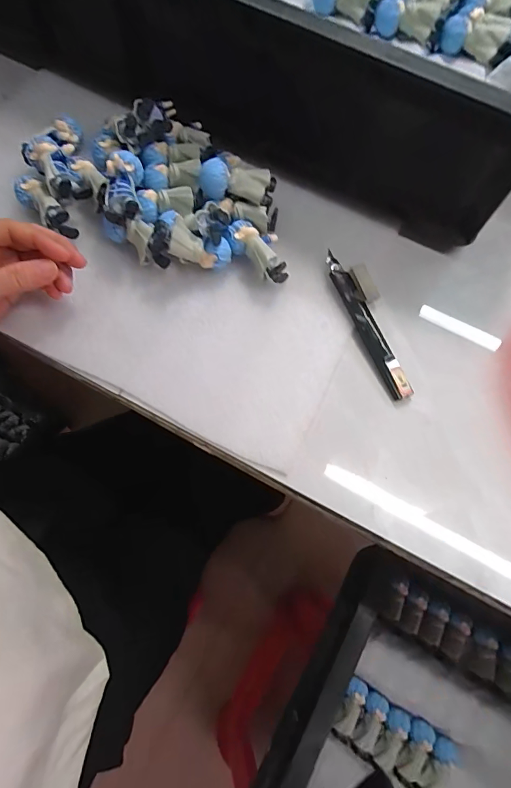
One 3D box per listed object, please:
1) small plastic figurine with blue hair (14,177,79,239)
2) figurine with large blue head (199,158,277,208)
[{"bbox_3d":[-0.179,-0.158,0.345,0.021,0.030,0.057,-40,76,-15],"label":"small plastic figurine with blue hair"},{"bbox_3d":[-0.015,-0.176,0.336,0.061,0.024,0.029,0,70,-3],"label":"figurine with large blue head"}]

